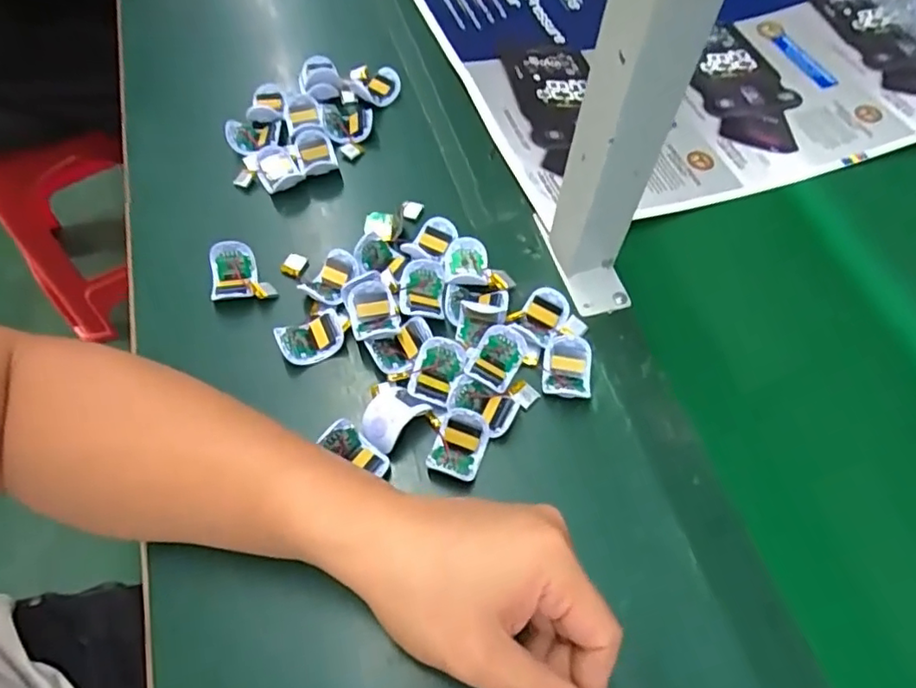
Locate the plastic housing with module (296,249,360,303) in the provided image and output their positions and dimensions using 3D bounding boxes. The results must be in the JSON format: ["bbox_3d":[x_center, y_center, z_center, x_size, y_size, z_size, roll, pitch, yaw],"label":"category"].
[{"bbox_3d":[-0.087,-0.047,0.421,0.028,0.017,0.041,19,61,9],"label":"plastic housing with module"}]

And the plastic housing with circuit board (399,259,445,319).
[{"bbox_3d":[-0.025,-0.037,0.414,0.030,0.015,0.040,2,60,-1],"label":"plastic housing with circuit board"}]

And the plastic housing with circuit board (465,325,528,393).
[{"bbox_3d":[0.025,0.009,0.389,0.030,0.014,0.042,29,63,14],"label":"plastic housing with circuit board"}]

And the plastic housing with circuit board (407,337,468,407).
[{"bbox_3d":[-0.013,0.017,0.381,0.029,0.015,0.042,17,61,8],"label":"plastic housing with circuit board"}]

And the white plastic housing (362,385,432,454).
[{"bbox_3d":[-0.041,0.044,0.367,0.029,0.012,0.038,39,66,19],"label":"white plastic housing"}]

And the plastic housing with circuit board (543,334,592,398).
[{"bbox_3d":[0.072,0.015,0.391,0.030,0.012,0.043,6,60,1],"label":"plastic housing with circuit board"}]

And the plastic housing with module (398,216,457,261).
[{"bbox_3d":[-0.020,-0.076,0.439,0.029,0.013,0.041,33,64,16],"label":"plastic housing with module"}]

